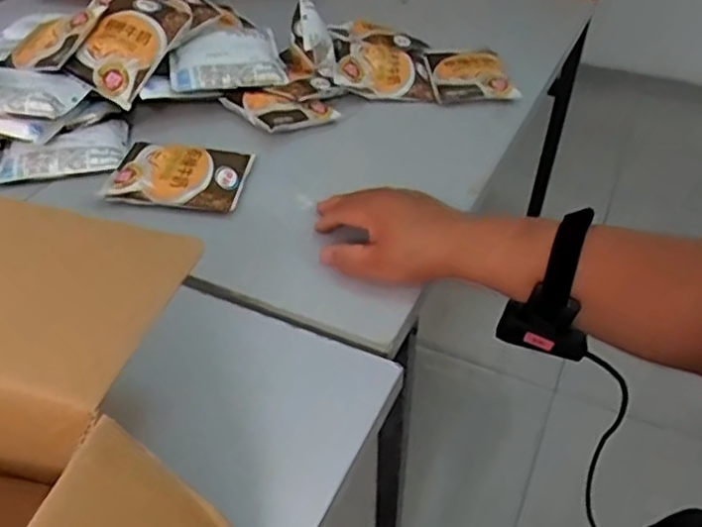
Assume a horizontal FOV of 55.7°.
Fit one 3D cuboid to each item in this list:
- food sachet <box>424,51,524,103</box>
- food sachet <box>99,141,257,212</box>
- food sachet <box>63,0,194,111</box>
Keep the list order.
[{"bbox_3d":[0.147,-0.238,0.833,0.092,0.023,0.120,-6,42,-7],"label":"food sachet"},{"bbox_3d":[-0.172,-0.092,0.664,0.128,0.016,0.101,4,42,4],"label":"food sachet"},{"bbox_3d":[-0.244,-0.243,0.730,0.089,0.020,0.135,20,73,9],"label":"food sachet"}]

